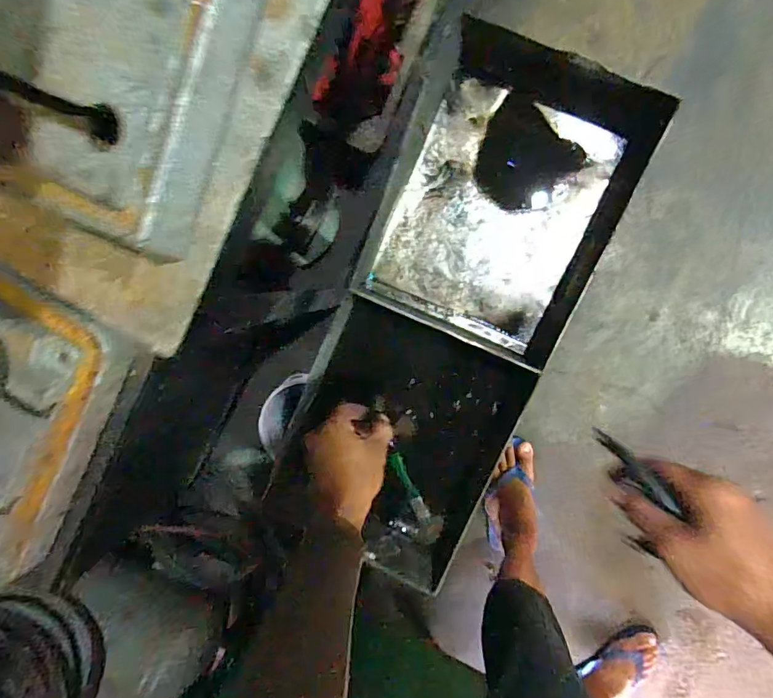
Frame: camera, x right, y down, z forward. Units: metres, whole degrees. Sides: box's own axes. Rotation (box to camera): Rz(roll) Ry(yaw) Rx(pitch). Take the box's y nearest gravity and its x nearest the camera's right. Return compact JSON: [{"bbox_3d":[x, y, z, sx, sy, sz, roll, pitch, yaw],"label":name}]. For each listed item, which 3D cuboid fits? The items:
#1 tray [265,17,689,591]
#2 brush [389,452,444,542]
[{"bbox_3d":[0.107,-0.064,0.717,0.303,0.082,0.729,21,95,7],"label":"tray"},{"bbox_3d":[0.044,0.217,0.734,0.034,0.017,0.133,-25,80,-5],"label":"brush"}]

